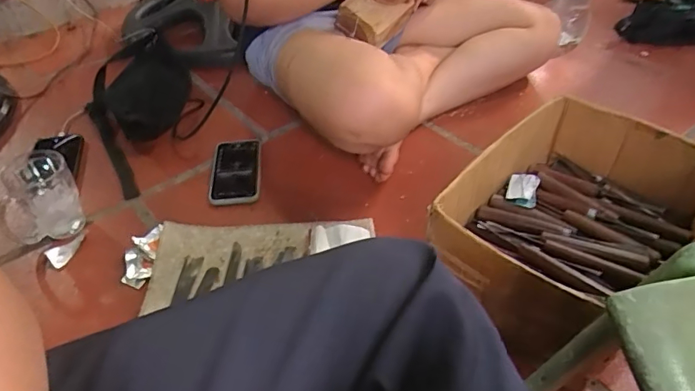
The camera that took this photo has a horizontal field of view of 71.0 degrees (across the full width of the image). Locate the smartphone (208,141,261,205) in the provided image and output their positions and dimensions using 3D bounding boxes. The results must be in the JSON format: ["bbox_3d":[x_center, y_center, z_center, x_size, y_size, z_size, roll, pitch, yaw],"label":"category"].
[{"bbox_3d":[-0.188,-0.041,0.816,0.079,0.009,0.158,-6,43,-4],"label":"smartphone"}]

